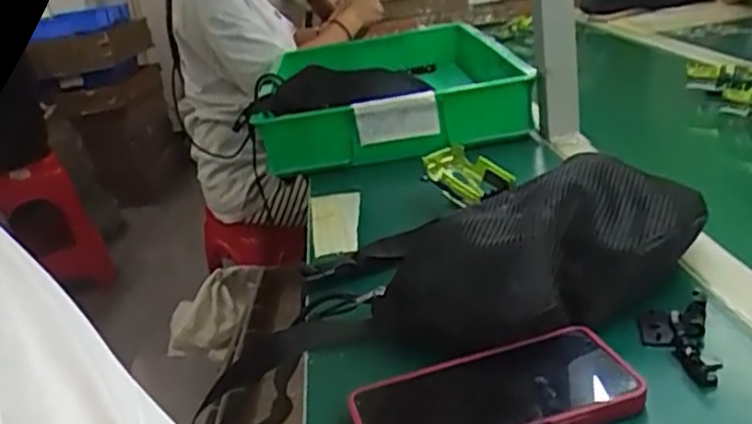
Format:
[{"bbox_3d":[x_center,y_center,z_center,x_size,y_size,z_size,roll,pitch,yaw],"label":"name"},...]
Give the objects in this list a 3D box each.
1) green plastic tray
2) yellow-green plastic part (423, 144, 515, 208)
[{"bbox_3d":[0.007,-0.202,1.113,0.345,0.089,0.644,-10,22,-1],"label":"green plastic tray"},{"bbox_3d":[0.088,-0.041,0.738,0.059,0.040,0.092,-22,25,-29],"label":"yellow-green plastic part"}]

